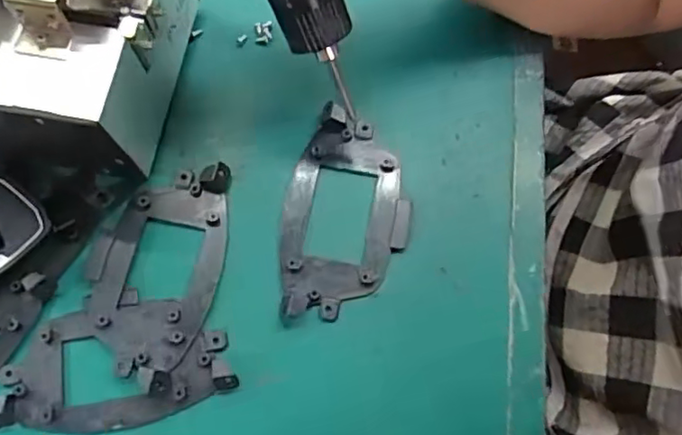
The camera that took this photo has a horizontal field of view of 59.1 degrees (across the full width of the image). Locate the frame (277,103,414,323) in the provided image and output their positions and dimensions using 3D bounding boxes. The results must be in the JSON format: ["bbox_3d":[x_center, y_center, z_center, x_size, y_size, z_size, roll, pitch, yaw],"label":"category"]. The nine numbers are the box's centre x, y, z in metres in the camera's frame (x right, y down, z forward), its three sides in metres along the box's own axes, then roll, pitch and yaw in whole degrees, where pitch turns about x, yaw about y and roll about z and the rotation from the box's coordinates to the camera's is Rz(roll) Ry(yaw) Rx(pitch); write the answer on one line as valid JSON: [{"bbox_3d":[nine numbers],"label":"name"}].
[{"bbox_3d":[0.003,-0.005,0.338,0.070,0.015,0.120,4,74,2],"label":"frame"}]

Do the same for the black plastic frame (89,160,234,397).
[{"bbox_3d":[-0.101,0.025,0.329,0.069,0.011,0.120,14,74,5],"label":"black plastic frame"}]

